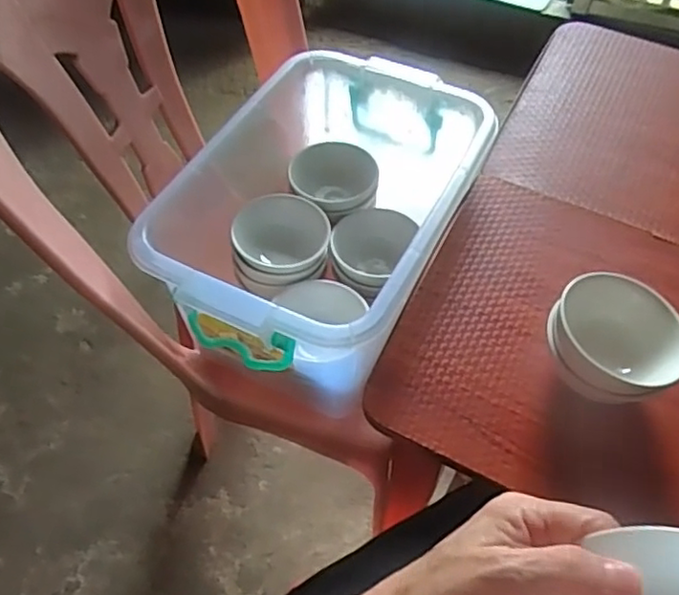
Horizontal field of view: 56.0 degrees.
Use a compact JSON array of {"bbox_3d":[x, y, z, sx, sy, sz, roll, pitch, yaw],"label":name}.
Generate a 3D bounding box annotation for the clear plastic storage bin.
[{"bbox_3d":[-0.015,-0.075,0.629,0.229,0.144,0.336,25,59,14],"label":"clear plastic storage bin"}]

